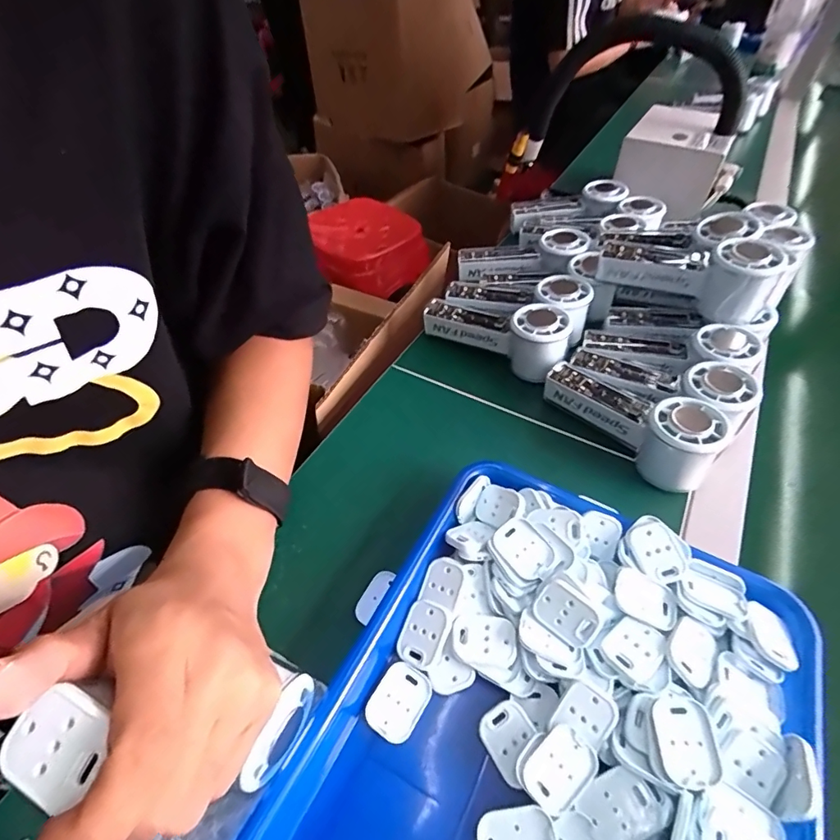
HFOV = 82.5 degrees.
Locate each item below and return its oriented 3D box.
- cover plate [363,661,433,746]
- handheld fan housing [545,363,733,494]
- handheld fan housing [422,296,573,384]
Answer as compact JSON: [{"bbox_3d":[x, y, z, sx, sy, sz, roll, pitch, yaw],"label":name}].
[{"bbox_3d":[-0.013,0.172,0.292,0.032,0.005,0.040,27,54,21],"label":"cover plate"},{"bbox_3d":[0.183,-0.005,0.420,0.051,0.062,0.152,-35,54,-23],"label":"handheld fan housing"},{"bbox_3d":[0.080,-0.094,0.498,0.155,0.058,0.063,26,56,26],"label":"handheld fan housing"}]

